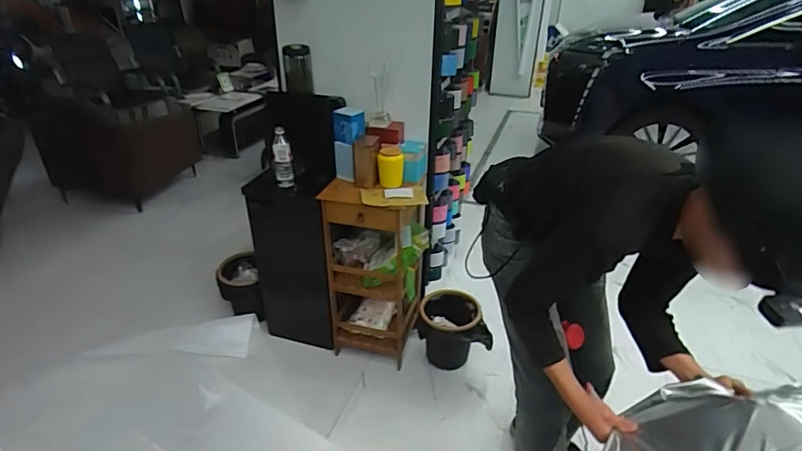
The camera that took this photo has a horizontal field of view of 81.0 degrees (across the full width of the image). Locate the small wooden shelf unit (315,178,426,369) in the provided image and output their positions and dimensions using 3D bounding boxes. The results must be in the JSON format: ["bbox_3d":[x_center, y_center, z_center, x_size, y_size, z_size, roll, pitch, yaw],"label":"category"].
[{"bbox_3d":[-0.103,0.181,1.878,0.355,0.725,0.244,9,32,13],"label":"small wooden shelf unit"}]

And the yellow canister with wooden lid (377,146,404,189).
[{"bbox_3d":[-0.036,-0.207,1.686,0.091,0.124,0.093,2,31,2],"label":"yellow canister with wooden lid"}]

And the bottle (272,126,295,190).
[{"bbox_3d":[-0.423,-0.232,1.681,0.067,0.226,0.074,-8,32,-15],"label":"bottle"}]

